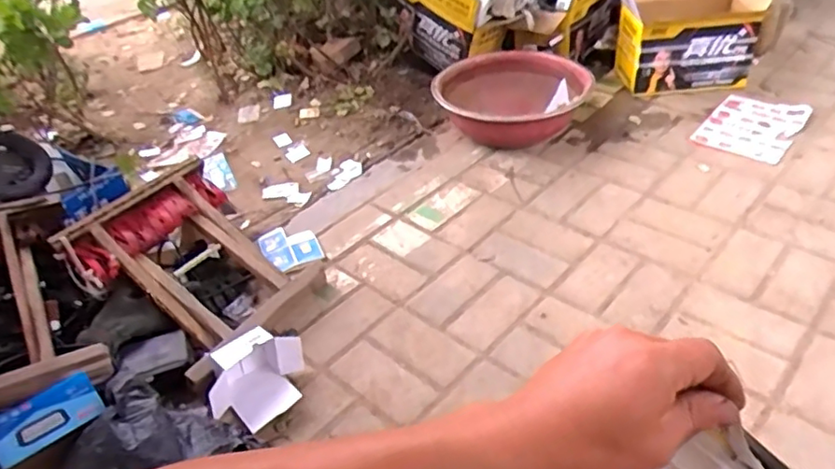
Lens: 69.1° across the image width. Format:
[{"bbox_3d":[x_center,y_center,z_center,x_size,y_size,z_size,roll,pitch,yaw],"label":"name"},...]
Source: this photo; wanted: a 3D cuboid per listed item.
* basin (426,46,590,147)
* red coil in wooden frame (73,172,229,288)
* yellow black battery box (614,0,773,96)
[{"bbox_3d":[0.257,-0.365,1.635,0.387,0.158,0.387,-5,40,4],"label":"basin"},{"bbox_3d":[-0.502,-0.023,1.169,0.096,0.065,0.298,23,47,30],"label":"red coil in wooden frame"},{"bbox_3d":[0.740,-0.587,1.726,0.352,0.270,0.347,-5,39,0],"label":"yellow black battery box"}]

